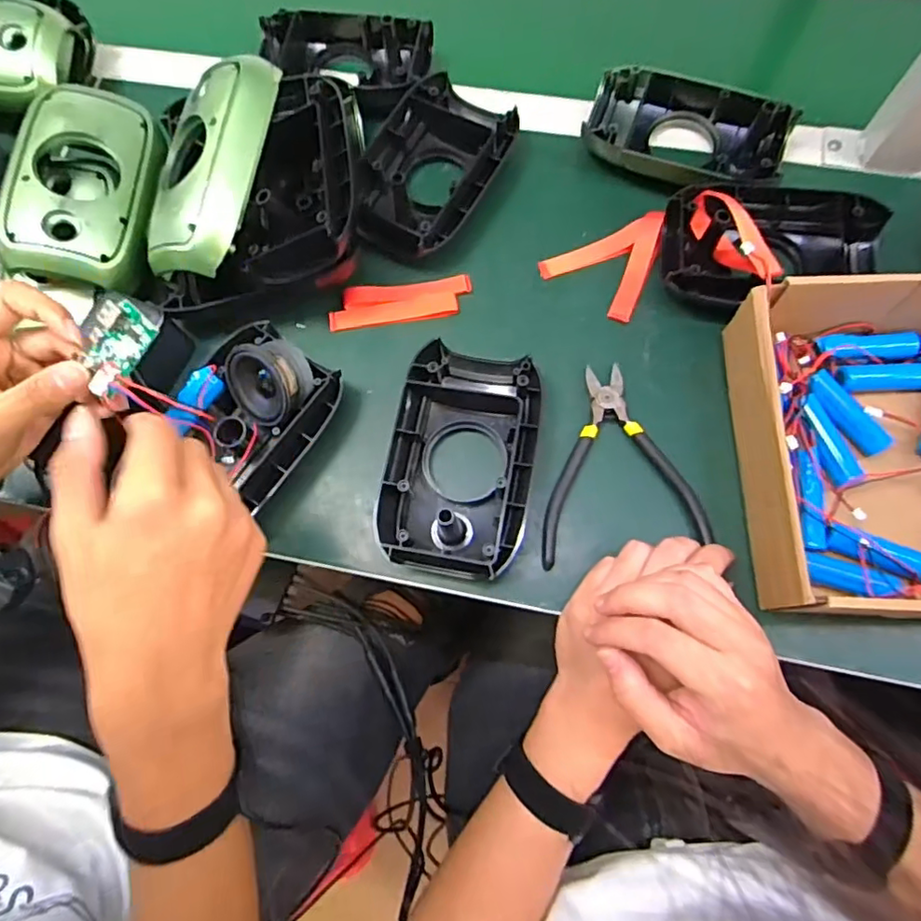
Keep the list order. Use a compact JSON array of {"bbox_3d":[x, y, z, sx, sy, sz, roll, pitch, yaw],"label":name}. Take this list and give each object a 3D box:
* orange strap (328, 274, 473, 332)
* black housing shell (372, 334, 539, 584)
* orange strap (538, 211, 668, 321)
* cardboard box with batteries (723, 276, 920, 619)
[{"bbox_3d":[-0.047,-0.125,0.463,0.111,0.008,0.034,-8,73,0],"label":"orange strap"},{"bbox_3d":[0.000,0.000,0.403,0.097,0.035,0.156,8,73,5],"label":"black housing shell"},{"bbox_3d":[0.110,-0.162,0.457,0.079,0.020,0.086,23,75,9],"label":"orange strap"},{"bbox_3d":[0.293,0.001,0.374,0.212,0.067,0.238,2,73,3],"label":"cardboard box with batteries"}]

